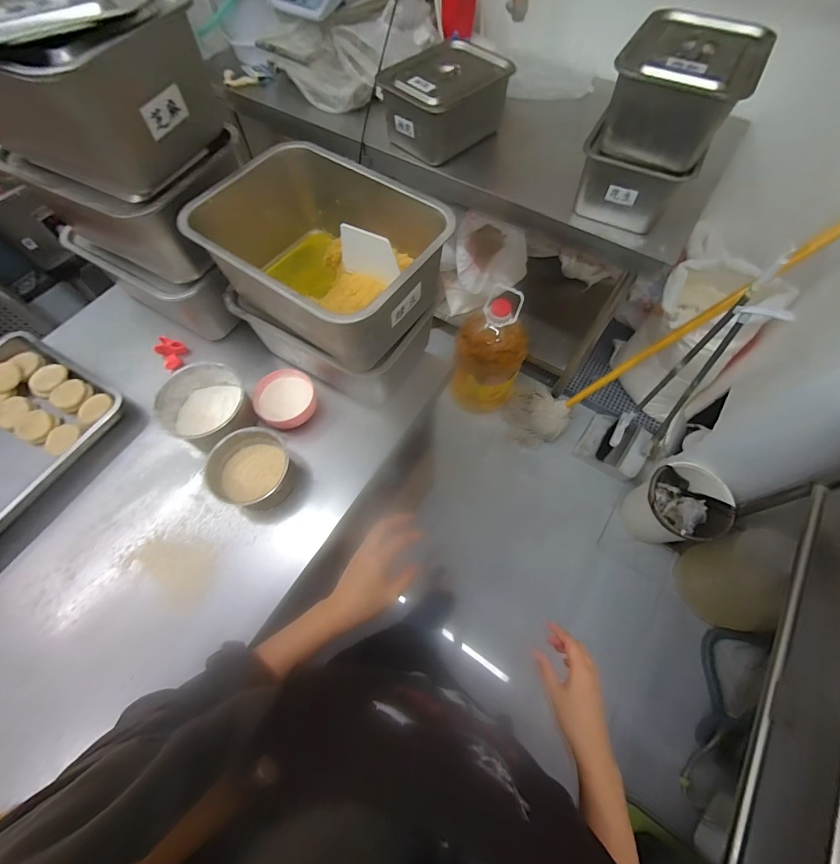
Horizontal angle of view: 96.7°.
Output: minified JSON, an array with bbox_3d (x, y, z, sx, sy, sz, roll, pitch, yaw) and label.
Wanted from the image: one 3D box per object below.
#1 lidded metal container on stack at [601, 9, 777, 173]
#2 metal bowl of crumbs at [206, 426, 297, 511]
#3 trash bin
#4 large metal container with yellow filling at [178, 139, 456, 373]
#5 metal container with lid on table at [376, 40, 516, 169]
[{"bbox_3d":[0.557,-0.740,0.811,0.243,0.141,0.294,28,68,13],"label":"lidded metal container on stack"},{"bbox_3d":[-0.285,0.061,0.632,0.130,0.079,0.124,0,65,0],"label":"metal bowl of crumbs"},{"bbox_3d":[0.833,0.256,1.253,0.222,0.257,0.233,0,65,0],"label":"trash bin"},{"bbox_3d":[-0.138,-0.286,0.596,0.338,0.147,0.294,32,69,14],"label":"large metal container with yellow filling"},{"bbox_3d":[0.079,-0.946,1.075,0.330,0.146,0.247,-42,71,-17],"label":"metal container with lid on table"}]

